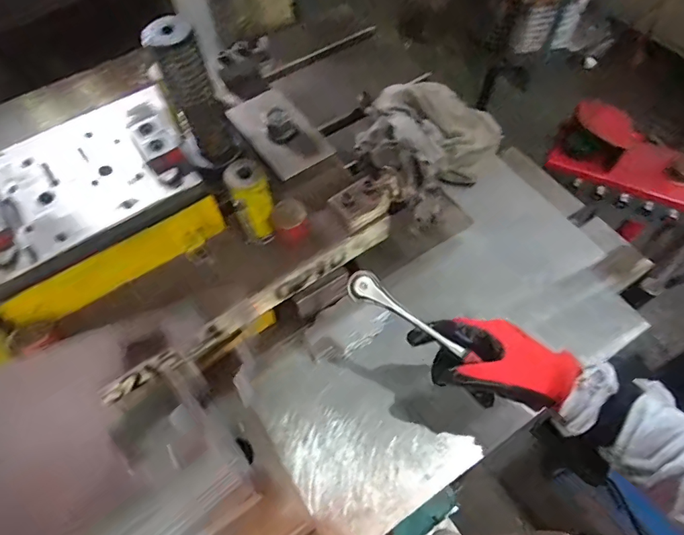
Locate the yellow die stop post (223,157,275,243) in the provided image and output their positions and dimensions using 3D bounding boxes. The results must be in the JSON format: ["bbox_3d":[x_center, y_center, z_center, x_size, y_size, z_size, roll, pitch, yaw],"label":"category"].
[{"bbox_3d":[-0.098,-0.071,0.500,0.041,0.092,0.039,-18,61,-7],"label":"yellow die stop post"}]

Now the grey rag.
[{"bbox_3d":[0.130,-0.222,0.739,0.221,0.071,0.182,33,67,19],"label":"grey rag"}]

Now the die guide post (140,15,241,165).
[{"bbox_3d":[-0.154,-0.176,0.479,0.053,0.156,0.040,-21,62,-9],"label":"die guide post"}]

